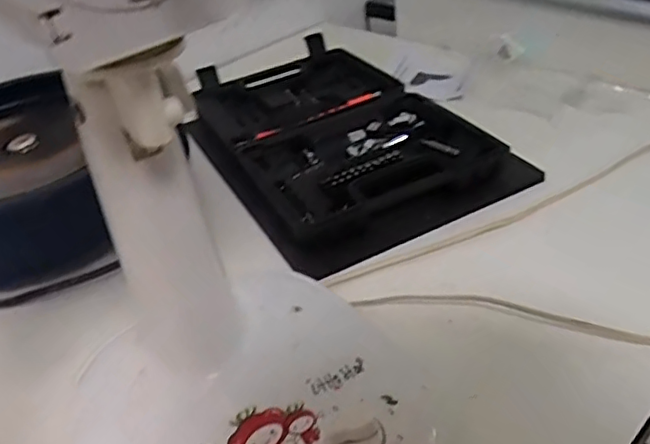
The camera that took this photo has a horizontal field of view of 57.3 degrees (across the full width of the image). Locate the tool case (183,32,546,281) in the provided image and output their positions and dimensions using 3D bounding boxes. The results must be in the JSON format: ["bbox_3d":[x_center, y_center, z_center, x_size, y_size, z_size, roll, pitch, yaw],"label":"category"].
[{"bbox_3d":[0.005,-0.098,0.637,0.250,0.035,0.374,-23,40,-20],"label":"tool case"}]

